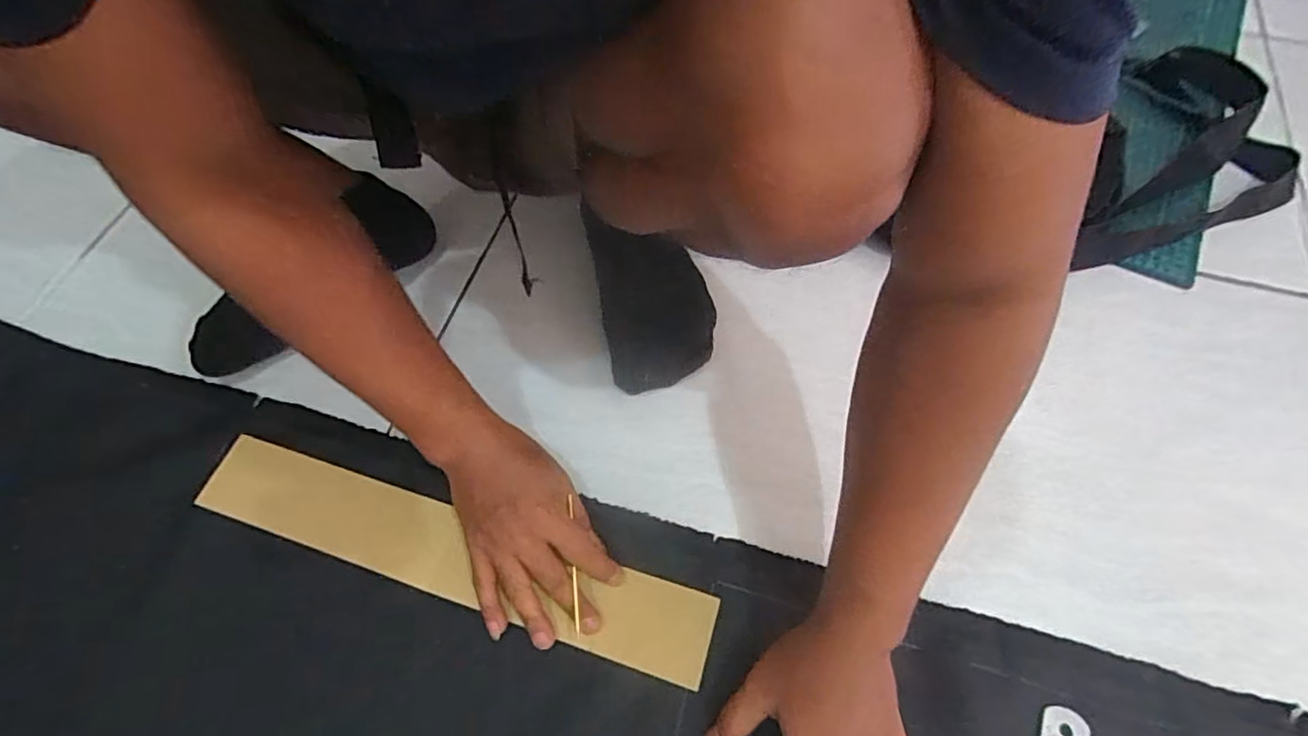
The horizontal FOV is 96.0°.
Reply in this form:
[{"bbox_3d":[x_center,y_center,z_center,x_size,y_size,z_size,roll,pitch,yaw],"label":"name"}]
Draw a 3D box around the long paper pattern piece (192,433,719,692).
[{"bbox_3d":[-0.163,0.145,0.465,0.421,0.011,0.064,16,65,8],"label":"long paper pattern piece"}]

